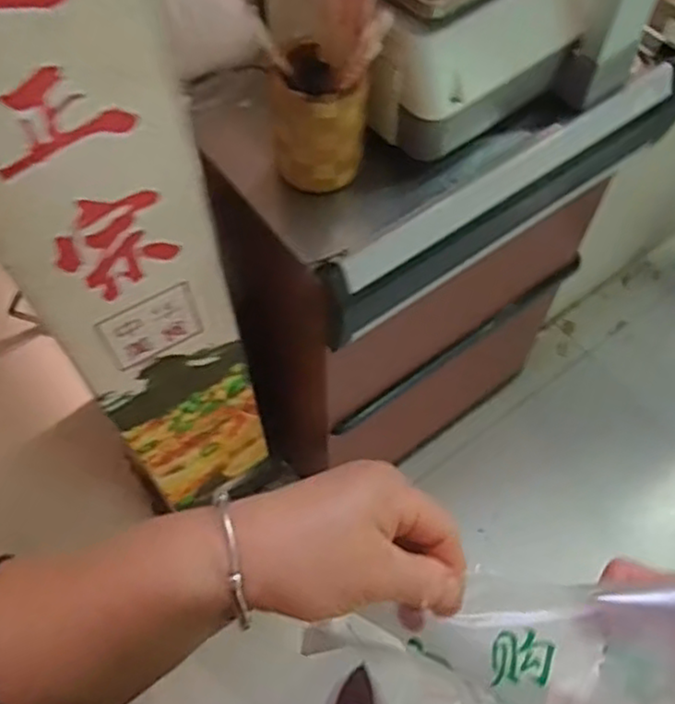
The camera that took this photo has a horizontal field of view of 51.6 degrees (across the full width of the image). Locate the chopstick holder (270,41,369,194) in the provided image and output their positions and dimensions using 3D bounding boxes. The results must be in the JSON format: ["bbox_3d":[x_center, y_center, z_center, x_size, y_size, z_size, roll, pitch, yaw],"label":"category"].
[{"bbox_3d":[-0.017,-0.247,0.733,0.096,0.128,0.096,3,60,0],"label":"chopstick holder"}]

